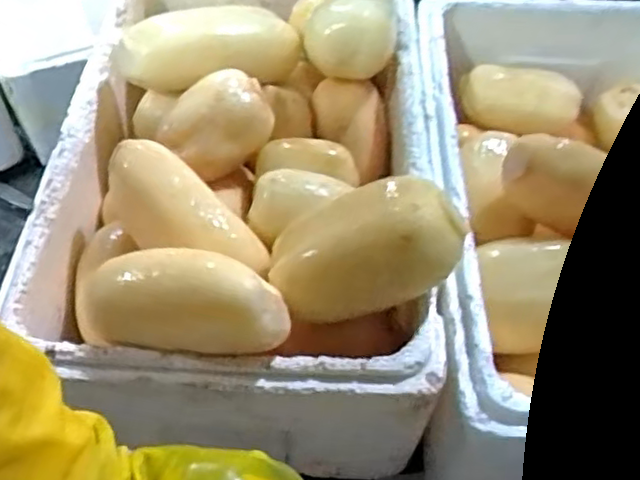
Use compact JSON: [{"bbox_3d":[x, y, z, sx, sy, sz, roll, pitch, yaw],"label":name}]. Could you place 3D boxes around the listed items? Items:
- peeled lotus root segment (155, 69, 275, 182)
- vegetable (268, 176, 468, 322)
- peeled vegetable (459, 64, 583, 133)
[{"bbox_3d":[-0.085,-0.097,0.557,0.097,0.052,0.067,-34,62,-24],"label":"peeled lotus root segment"},{"bbox_3d":[0.027,0.004,0.427,0.120,0.058,0.082,-21,67,27],"label":"vegetable"},{"bbox_3d":[0.205,-0.150,0.692,0.121,0.040,0.066,18,55,10],"label":"peeled vegetable"}]

